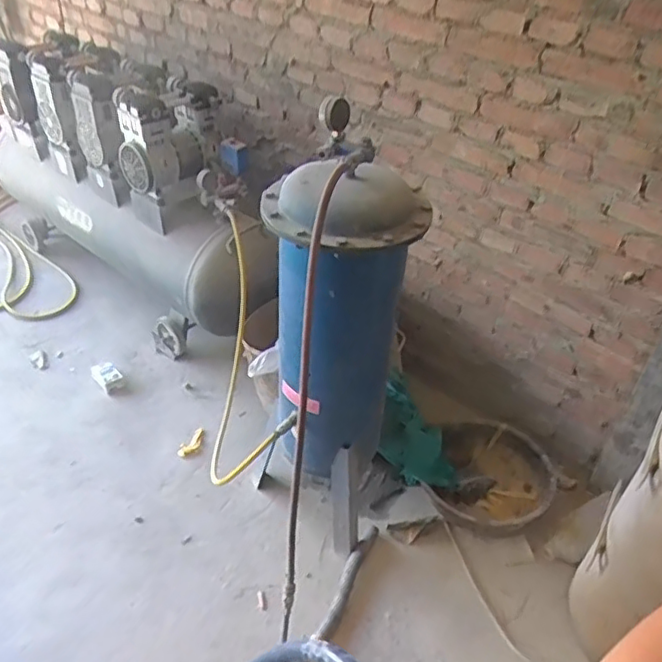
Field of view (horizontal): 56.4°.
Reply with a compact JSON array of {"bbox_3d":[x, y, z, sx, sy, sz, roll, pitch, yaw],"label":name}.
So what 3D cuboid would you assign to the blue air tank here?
[{"bbox_3d":[0.004,0.044,1.306,0.279,0.951,0.286,7,38,3],"label":"blue air tank"}]

